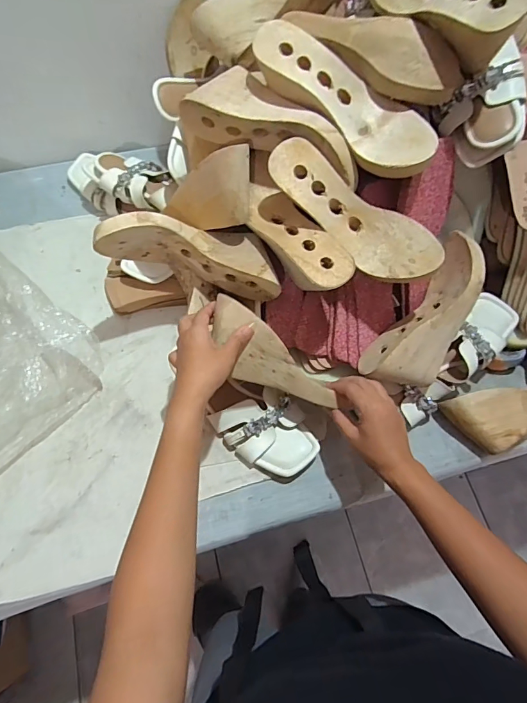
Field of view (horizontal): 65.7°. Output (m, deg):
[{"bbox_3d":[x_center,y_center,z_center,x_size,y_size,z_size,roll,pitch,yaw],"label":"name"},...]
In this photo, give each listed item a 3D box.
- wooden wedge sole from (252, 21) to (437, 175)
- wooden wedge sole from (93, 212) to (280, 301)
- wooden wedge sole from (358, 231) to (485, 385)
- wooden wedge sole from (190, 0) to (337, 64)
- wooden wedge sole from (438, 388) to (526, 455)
[{"bbox_3d":[0.093,-0.287,0.465,0.233,0.058,0.071,36,70,-4],"label":"wooden wedge sole"},{"bbox_3d":[-0.089,-0.125,0.523,0.228,0.083,0.069,15,66,-18],"label":"wooden wedge sole"},{"bbox_3d":[0.217,-0.045,0.528,0.085,0.068,0.215,33,85,12],"label":"wooden wedge sole"},{"bbox_3d":[0.021,-0.449,0.524,0.230,0.076,0.070,-23,68,8],"label":"wooden wedge sole"},{"bbox_3d":[0.371,0.074,0.552,0.231,0.089,0.081,-14,68,-8],"label":"wooden wedge sole"}]

